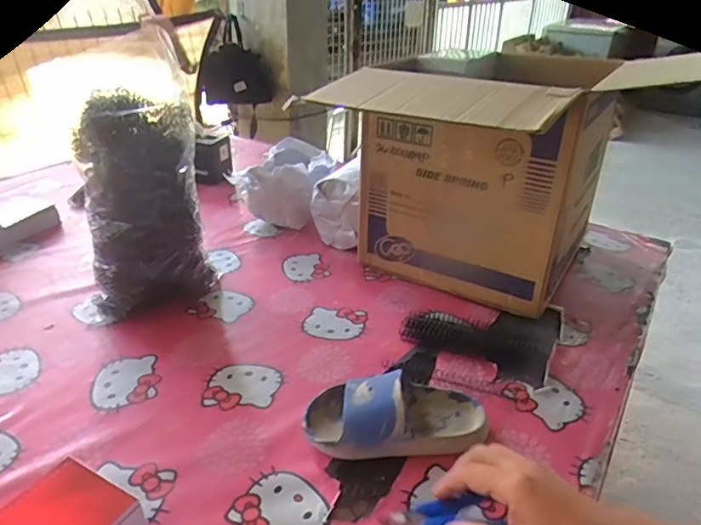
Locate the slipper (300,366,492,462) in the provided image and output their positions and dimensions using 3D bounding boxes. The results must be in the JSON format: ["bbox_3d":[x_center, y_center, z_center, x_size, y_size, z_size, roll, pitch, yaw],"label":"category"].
[{"bbox_3d":[0.045,0.146,0.509,0.178,0.056,0.088,-1,29,-4],"label":"slipper"}]

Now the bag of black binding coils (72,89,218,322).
[{"bbox_3d":[-0.263,-0.068,0.668,0.137,0.261,0.111,-9,31,-17],"label":"bag of black binding coils"}]

